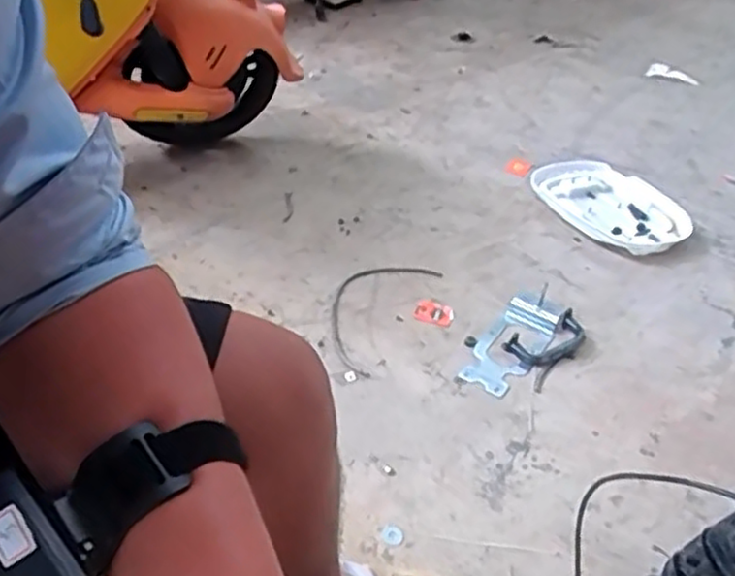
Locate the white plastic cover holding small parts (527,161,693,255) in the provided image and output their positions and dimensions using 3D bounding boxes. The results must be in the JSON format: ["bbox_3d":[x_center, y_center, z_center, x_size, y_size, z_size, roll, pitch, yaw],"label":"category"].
[{"bbox_3d":[0.565,-0.199,1.640,0.361,0.071,0.286,21,40,18],"label":"white plastic cover holding small parts"}]

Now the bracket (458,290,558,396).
[{"bbox_3d":[0.260,0.095,1.235,0.104,0.025,0.258,26,41,23],"label":"bracket"}]

